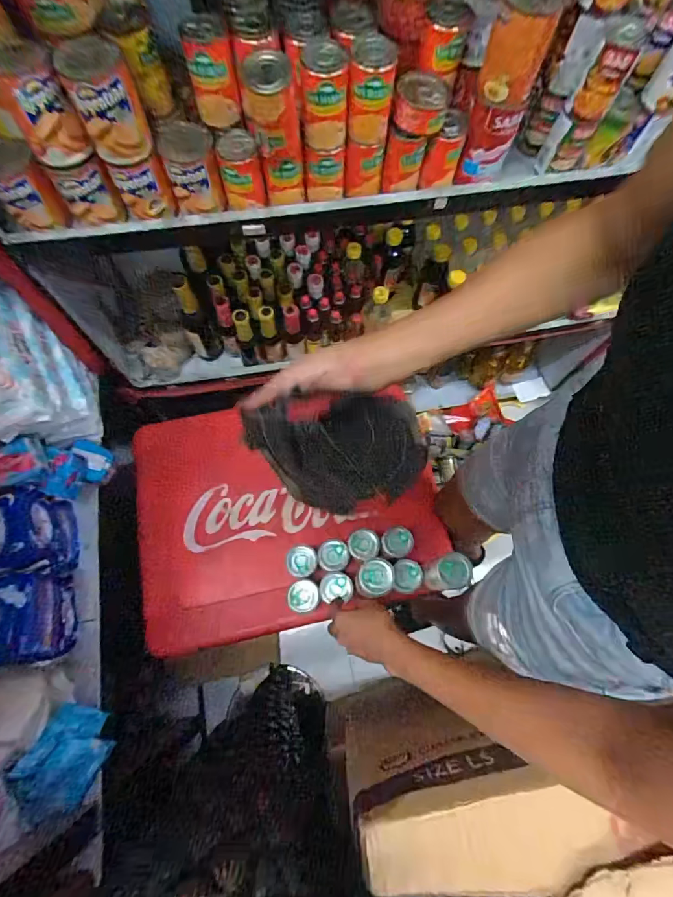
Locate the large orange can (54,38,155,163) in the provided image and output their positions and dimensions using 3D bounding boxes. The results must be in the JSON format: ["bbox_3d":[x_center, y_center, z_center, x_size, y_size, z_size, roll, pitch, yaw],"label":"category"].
[{"bbox_3d":[-0.252,-0.381,0.458,0.064,0.095,0.077,-20,71,-9],"label":"large orange can"}]

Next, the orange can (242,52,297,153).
[{"bbox_3d":[-0.073,-0.385,0.471,0.052,0.083,0.054,-4,69,-3],"label":"orange can"}]

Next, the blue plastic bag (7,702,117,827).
[{"bbox_3d":[-0.363,0.418,0.560,0.081,0.062,0.119,23,70,7],"label":"blue plastic bag"}]

